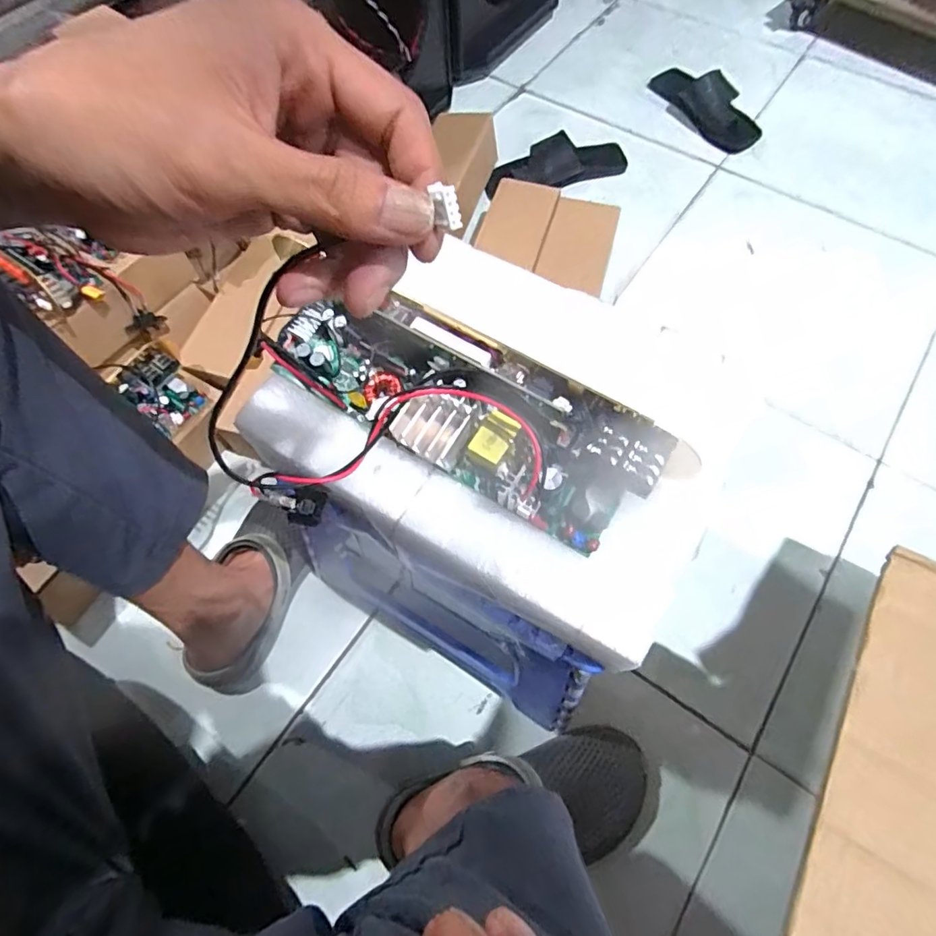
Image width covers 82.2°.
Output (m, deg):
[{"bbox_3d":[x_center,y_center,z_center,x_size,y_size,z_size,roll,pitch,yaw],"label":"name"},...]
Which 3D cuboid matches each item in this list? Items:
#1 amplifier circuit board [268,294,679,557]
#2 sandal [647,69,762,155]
[{"bbox_3d":[-0.011,-0.041,0.318,0.242,0.032,0.080,30,110,15],"label":"amplifier circuit board"},{"bbox_3d":[0.424,-0.657,0.952,0.092,0.057,0.233,-34,71,-14],"label":"sandal"}]

